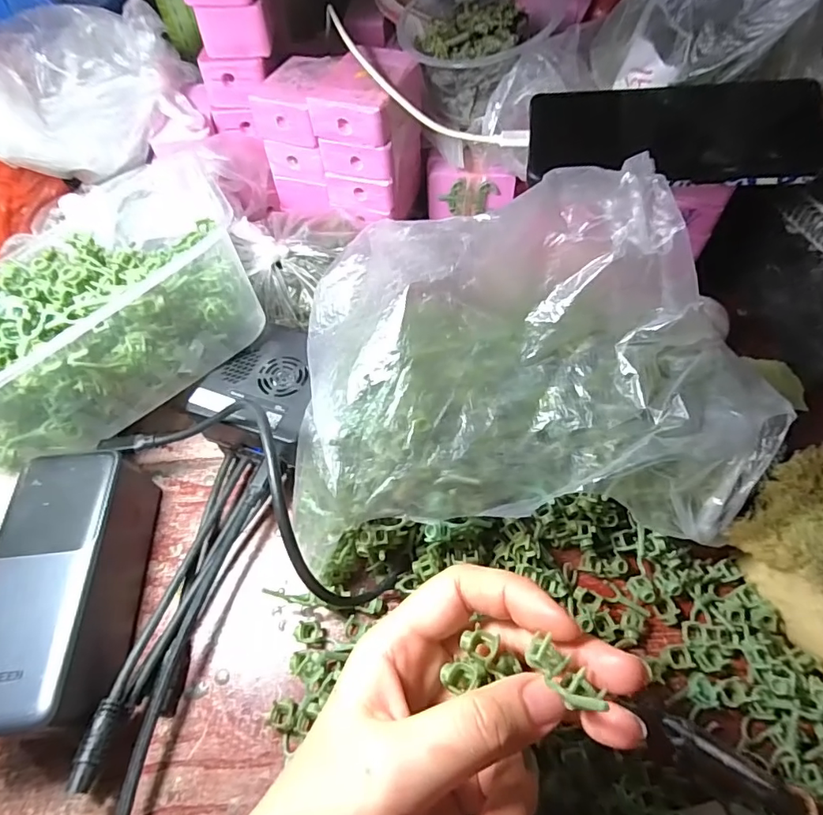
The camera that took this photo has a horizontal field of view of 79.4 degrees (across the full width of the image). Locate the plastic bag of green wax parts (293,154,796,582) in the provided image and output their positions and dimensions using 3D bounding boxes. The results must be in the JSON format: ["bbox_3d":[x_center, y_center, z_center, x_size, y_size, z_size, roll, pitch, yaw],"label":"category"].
[{"bbox_3d":[0.058,-0.019,0.252,0.241,0.113,0.154,-4,57,0],"label":"plastic bag of green wax parts"}]

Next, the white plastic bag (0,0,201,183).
[{"bbox_3d":[-0.235,-0.227,0.357,0.144,0.061,0.125,-16,58,-8],"label":"white plastic bag"}]

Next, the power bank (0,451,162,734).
[{"bbox_3d":[-0.173,0.089,0.255,0.056,0.051,0.129,-7,57,-2],"label":"power bank"}]

